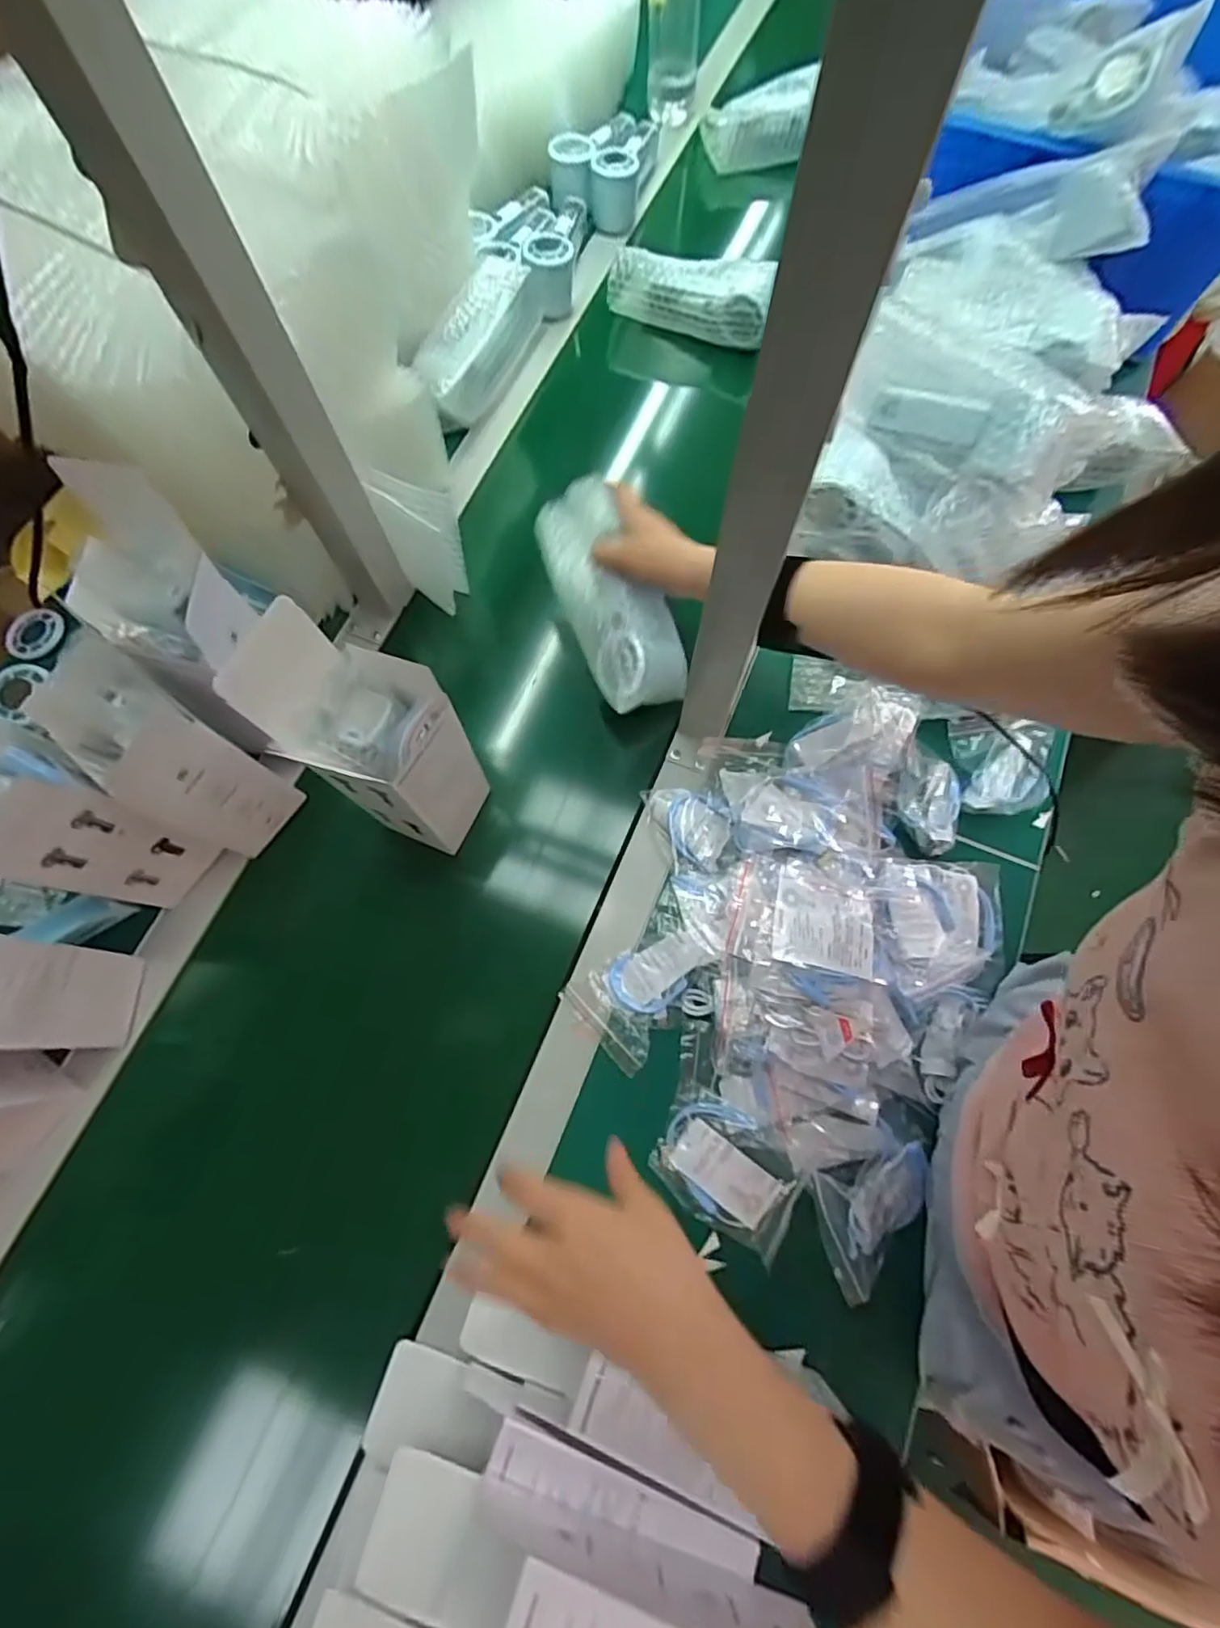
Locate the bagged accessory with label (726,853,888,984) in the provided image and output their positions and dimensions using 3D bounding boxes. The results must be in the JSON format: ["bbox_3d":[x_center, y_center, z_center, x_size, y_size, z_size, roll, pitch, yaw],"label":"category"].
[{"bbox_3d":[0.161,0.076,0.499,0.129,0.034,0.108,6,71,1],"label":"bagged accessory with label"}]

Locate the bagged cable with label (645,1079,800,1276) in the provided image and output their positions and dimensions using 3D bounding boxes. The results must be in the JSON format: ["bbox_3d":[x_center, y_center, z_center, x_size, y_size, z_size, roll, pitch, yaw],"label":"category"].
[{"bbox_3d":[0.087,0.266,0.471,0.103,0.013,0.080,28,73,8],"label":"bagged cable with label"}]

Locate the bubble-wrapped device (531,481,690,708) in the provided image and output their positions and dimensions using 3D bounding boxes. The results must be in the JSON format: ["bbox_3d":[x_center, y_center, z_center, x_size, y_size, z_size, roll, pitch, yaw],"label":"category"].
[{"bbox_3d":[-0.002,-0.191,0.559,0.085,0.072,0.201,-27,91,-9],"label":"bubble-wrapped device"}]

